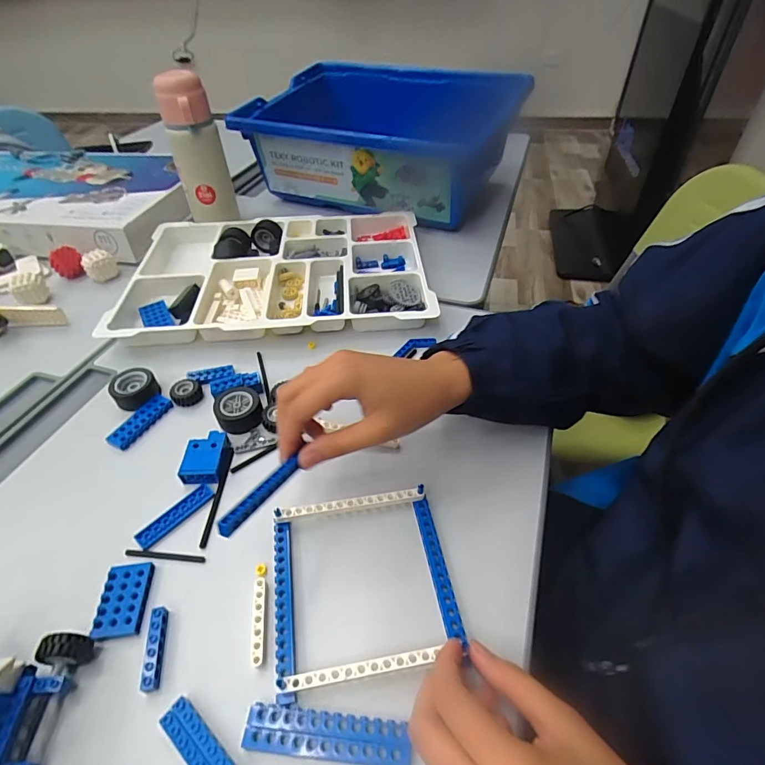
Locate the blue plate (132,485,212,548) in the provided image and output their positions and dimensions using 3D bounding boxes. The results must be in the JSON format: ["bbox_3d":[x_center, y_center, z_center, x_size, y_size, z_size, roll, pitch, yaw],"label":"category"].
[{"bbox_3d":[-0.167,0.106,0.358,0.019,0.006,0.062,30,53,29],"label":"blue plate"}]

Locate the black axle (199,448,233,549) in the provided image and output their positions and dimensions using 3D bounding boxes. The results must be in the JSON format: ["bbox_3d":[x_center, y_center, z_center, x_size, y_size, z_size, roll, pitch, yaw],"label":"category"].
[{"bbox_3d":[-0.141,0.095,0.376,0.006,0.006,0.091,0,45,3],"label":"black axle"}]

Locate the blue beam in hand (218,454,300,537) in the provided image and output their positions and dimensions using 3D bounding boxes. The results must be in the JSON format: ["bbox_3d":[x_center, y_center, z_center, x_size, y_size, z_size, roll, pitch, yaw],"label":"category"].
[{"bbox_3d":[-0.078,0.073,0.288,0.009,0.013,0.069,24,38,20],"label":"blue beam in hand"}]

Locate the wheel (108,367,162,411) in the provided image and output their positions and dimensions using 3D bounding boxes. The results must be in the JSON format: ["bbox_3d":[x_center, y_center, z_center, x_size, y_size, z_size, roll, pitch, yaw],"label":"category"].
[{"bbox_3d":[-0.251,0.006,0.448,0.042,0.021,0.038,-34,52,-28],"label":"wheel"}]

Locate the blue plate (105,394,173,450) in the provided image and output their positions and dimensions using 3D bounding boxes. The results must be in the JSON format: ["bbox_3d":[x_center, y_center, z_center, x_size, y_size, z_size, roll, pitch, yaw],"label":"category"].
[{"bbox_3d":[-0.233,0.036,0.427,0.026,0.006,0.063,19,49,21],"label":"blue plate"}]

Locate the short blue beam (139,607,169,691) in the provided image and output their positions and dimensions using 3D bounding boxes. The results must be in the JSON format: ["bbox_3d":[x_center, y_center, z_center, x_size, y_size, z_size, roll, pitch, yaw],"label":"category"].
[{"bbox_3d":[-0.147,0.172,0.288,0.010,0.009,0.046,-7,45,-4],"label":"short blue beam"}]

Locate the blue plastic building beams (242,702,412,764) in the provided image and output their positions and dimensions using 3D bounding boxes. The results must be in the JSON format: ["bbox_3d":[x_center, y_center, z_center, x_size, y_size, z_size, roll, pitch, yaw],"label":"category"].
[{"bbox_3d":[-0.032,0.202,0.254,0.094,0.004,0.022,3,45,6],"label":"blue plastic building beams"}]

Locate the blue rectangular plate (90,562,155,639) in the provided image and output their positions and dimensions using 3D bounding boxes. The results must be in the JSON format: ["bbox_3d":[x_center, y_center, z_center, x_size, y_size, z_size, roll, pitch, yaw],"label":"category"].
[{"bbox_3d":[-0.182,0.152,0.310,0.030,0.008,0.048,-7,45,-4],"label":"blue rectangular plate"}]

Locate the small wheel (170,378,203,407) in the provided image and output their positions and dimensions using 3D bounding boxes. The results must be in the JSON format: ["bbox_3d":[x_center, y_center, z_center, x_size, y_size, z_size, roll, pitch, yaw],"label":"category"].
[{"bbox_3d":[-0.198,0.010,0.447,0.029,0.013,0.027,-1,45,1],"label":"small wheel"}]

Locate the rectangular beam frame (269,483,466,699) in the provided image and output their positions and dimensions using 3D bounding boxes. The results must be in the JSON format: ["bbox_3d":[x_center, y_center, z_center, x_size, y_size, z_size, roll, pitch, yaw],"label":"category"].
[{"bbox_3d":[-0.015,0.138,0.312,0.122,0.019,0.120,-9,50,-6],"label":"rectangular beam frame"}]

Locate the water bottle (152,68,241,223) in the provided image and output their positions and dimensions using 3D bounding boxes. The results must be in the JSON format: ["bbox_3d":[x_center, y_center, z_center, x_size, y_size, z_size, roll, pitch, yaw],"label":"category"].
[{"bbox_3d":[-0.265,-0.324,0.643,0.072,0.209,0.073,-16,46,-13],"label":"water bottle"}]

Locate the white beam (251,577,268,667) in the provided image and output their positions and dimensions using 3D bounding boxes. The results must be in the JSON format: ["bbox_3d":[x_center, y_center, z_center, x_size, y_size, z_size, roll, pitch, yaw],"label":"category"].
[{"bbox_3d":[-0.083,0.159,0.298,0.009,0.006,0.054,-7,45,-4],"label":"white beam"}]

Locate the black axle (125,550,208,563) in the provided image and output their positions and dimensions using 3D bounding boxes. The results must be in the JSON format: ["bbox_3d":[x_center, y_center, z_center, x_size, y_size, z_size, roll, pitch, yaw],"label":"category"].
[{"bbox_3d":[-0.165,0.131,0.335,0.061,0.004,0.006,2,45,5],"label":"black axle"}]

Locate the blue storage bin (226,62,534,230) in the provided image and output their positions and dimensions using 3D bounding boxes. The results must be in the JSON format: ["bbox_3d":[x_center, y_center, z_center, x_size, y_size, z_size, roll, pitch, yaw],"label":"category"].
[{"bbox_3d":[-0.008,-0.405,0.729,0.411,0.125,0.287,19,49,20],"label":"blue storage bin"}]

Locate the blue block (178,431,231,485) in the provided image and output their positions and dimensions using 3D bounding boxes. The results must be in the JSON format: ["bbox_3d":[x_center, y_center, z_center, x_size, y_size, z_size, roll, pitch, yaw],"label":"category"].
[{"bbox_3d":[-0.154,0.065,0.387,0.033,0.014,0.044,-3,45,0],"label":"blue block"}]

